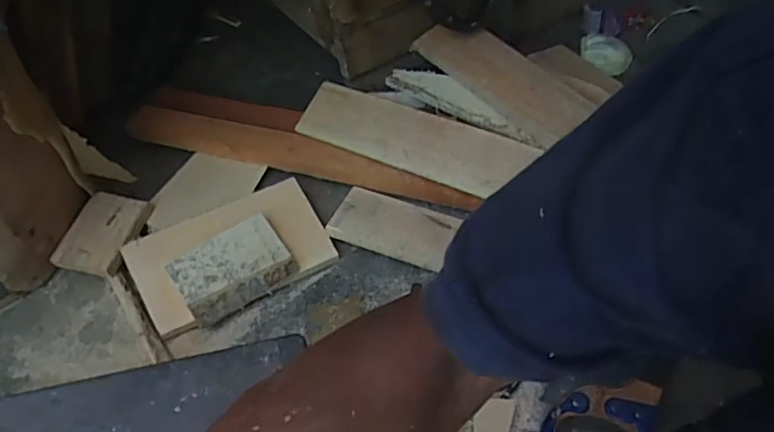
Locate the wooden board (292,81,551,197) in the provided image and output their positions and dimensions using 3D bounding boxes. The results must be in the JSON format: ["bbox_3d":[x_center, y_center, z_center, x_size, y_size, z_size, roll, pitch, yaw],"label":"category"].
[{"bbox_3d":[0.032,-0.120,0.888,0.353,0.016,0.102,21,75,19],"label":"wooden board"}]

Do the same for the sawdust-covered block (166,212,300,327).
[{"bbox_3d":[-0.209,0.070,0.796,0.146,0.039,0.096,-30,56,-22],"label":"sawdust-covered block"}]

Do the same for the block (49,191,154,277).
[{"bbox_3d":[-0.412,0.024,0.850,0.113,0.017,0.123,10,58,18],"label":"block"}]

